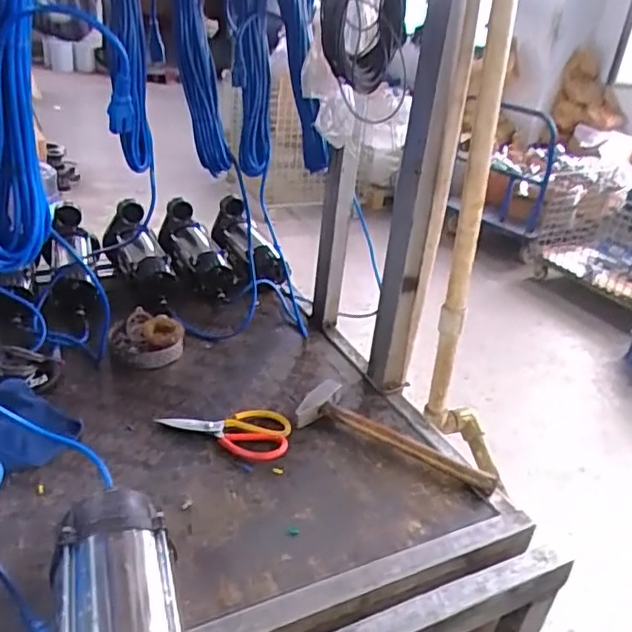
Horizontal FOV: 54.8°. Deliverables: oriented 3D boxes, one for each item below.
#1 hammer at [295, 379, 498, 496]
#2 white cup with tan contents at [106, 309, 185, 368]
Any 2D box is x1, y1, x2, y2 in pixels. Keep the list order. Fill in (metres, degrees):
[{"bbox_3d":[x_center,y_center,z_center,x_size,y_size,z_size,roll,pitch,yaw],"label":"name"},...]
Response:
[{"bbox_3d":[0.130,0.196,0.980,0.329,0.033,0.093,21,32,24],"label":"hammer"},{"bbox_3d":[-0.321,0.041,1.147,0.125,0.061,0.133,5,29,-3],"label":"white cup with tan contents"}]

